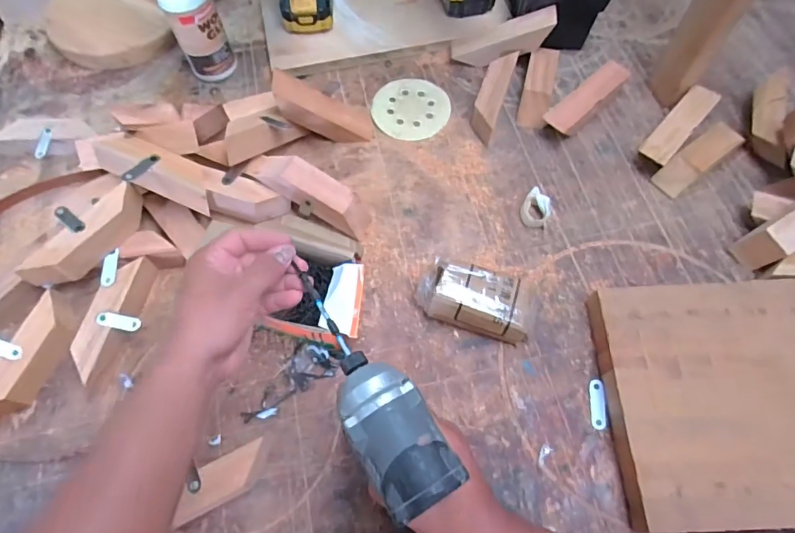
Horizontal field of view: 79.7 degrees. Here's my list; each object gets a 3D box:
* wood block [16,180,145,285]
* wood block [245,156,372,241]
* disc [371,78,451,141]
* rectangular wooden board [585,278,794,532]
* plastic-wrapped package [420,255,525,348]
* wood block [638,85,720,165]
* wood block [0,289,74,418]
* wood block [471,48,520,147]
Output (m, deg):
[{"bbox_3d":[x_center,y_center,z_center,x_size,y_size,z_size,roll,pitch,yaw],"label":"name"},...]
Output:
[{"bbox_3d":[-0.376,-0.037,0.582,0.042,0.044,0.155,29,69,14],"label":"wood block"},{"bbox_3d":[-0.115,-0.102,0.631,0.177,0.057,0.056,30,67,-5],"label":"wood block"},{"bbox_3d":[0.021,-0.249,0.741,0.117,0.004,0.123,0,65,0],"label":"disc"},{"bbox_3d":[0.409,0.144,0.531,0.345,0.052,0.257,-2,65,-1],"label":"rectangular wooden board"},{"bbox_3d":[0.094,0.039,0.582,0.138,0.052,0.078,14,65,7],"label":"plastic-wrapped package"},{"bbox_3d":[0.403,-0.197,0.686,0.044,0.044,0.171,39,71,17],"label":"wood block"},{"bbox_3d":[-0.431,0.110,0.555,0.045,0.042,0.153,17,66,8],"label":"wood block"},{"bbox_3d":[0.145,-0.262,0.726,0.039,0.049,0.163,17,66,8],"label":"wood block"}]

